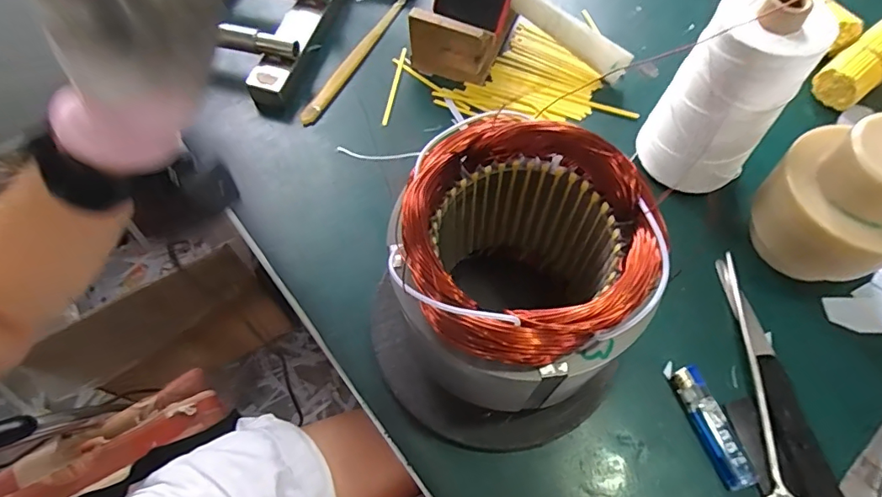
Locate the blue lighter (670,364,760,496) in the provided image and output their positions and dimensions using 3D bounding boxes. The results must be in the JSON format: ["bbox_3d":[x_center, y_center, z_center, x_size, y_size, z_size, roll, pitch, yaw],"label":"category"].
[{"bbox_3d":[0.202,0.131,0.372,0.023,0.011,0.087,-16,63,-8],"label":"blue lighter"}]

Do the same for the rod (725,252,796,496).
[{"bbox_3d":[0.239,0.102,0.387,0.031,0.009,0.221,0,62,1],"label":"rod"}]

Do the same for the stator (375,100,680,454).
[{"bbox_3d":[0.037,0.039,0.330,0.158,0.180,0.158,0,62,0],"label":"stator"}]

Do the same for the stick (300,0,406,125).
[{"bbox_3d":[-0.095,-0.213,0.555,0.016,0.007,0.209,23,65,12],"label":"stick"}]

